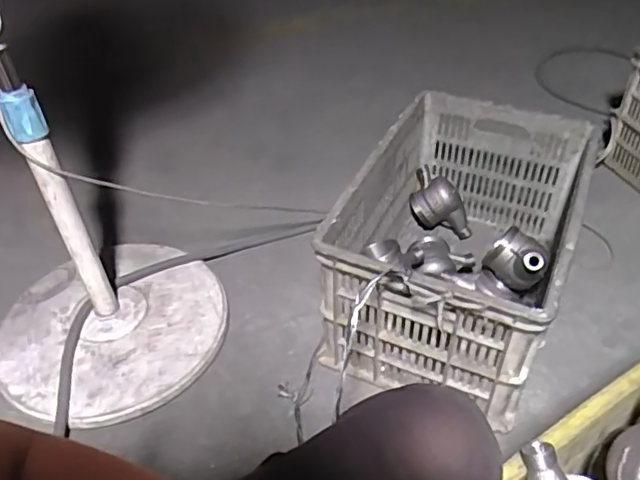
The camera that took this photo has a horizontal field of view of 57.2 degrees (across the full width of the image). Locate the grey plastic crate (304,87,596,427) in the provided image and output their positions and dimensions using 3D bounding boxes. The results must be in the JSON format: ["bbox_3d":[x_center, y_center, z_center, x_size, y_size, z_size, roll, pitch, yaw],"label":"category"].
[{"bbox_3d":[0.231,0.009,0.964,0.314,0.272,0.463,19,47,21],"label":"grey plastic crate"}]

